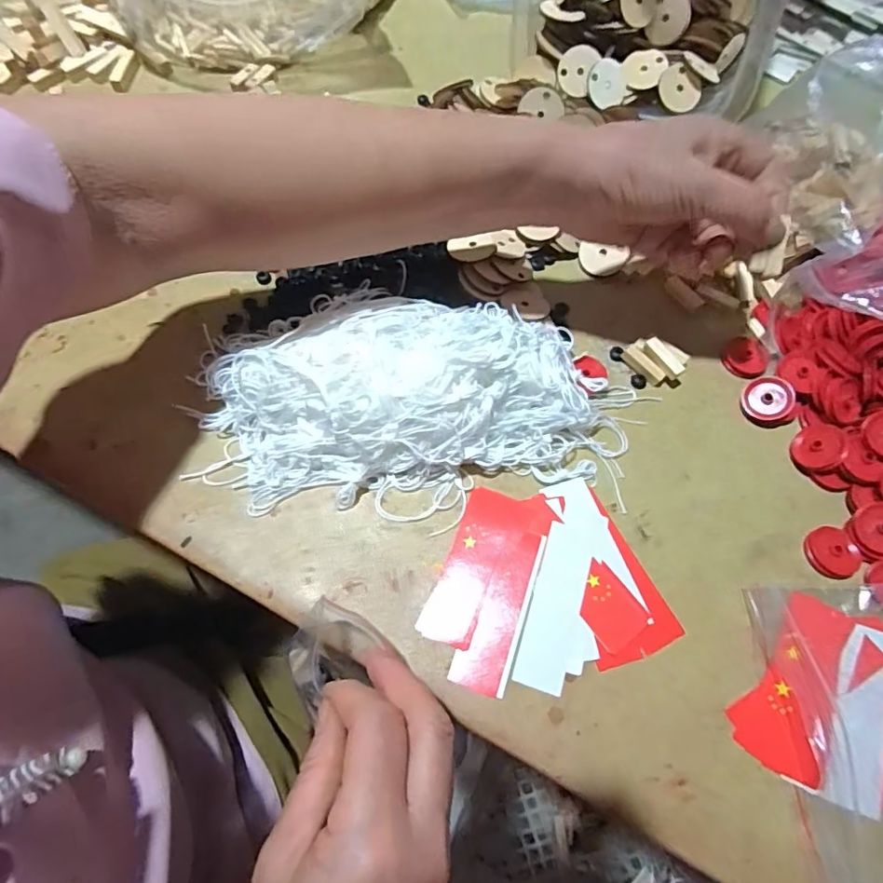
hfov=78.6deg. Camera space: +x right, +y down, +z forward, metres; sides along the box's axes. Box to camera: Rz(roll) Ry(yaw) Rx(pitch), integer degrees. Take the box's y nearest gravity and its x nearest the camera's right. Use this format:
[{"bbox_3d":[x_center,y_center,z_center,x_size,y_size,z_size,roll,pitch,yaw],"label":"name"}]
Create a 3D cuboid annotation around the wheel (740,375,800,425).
[{"bbox_3d":[0.212,-0.026,0.352,0.030,0.012,0.032,-50,61,14],"label":"wheel"}]

